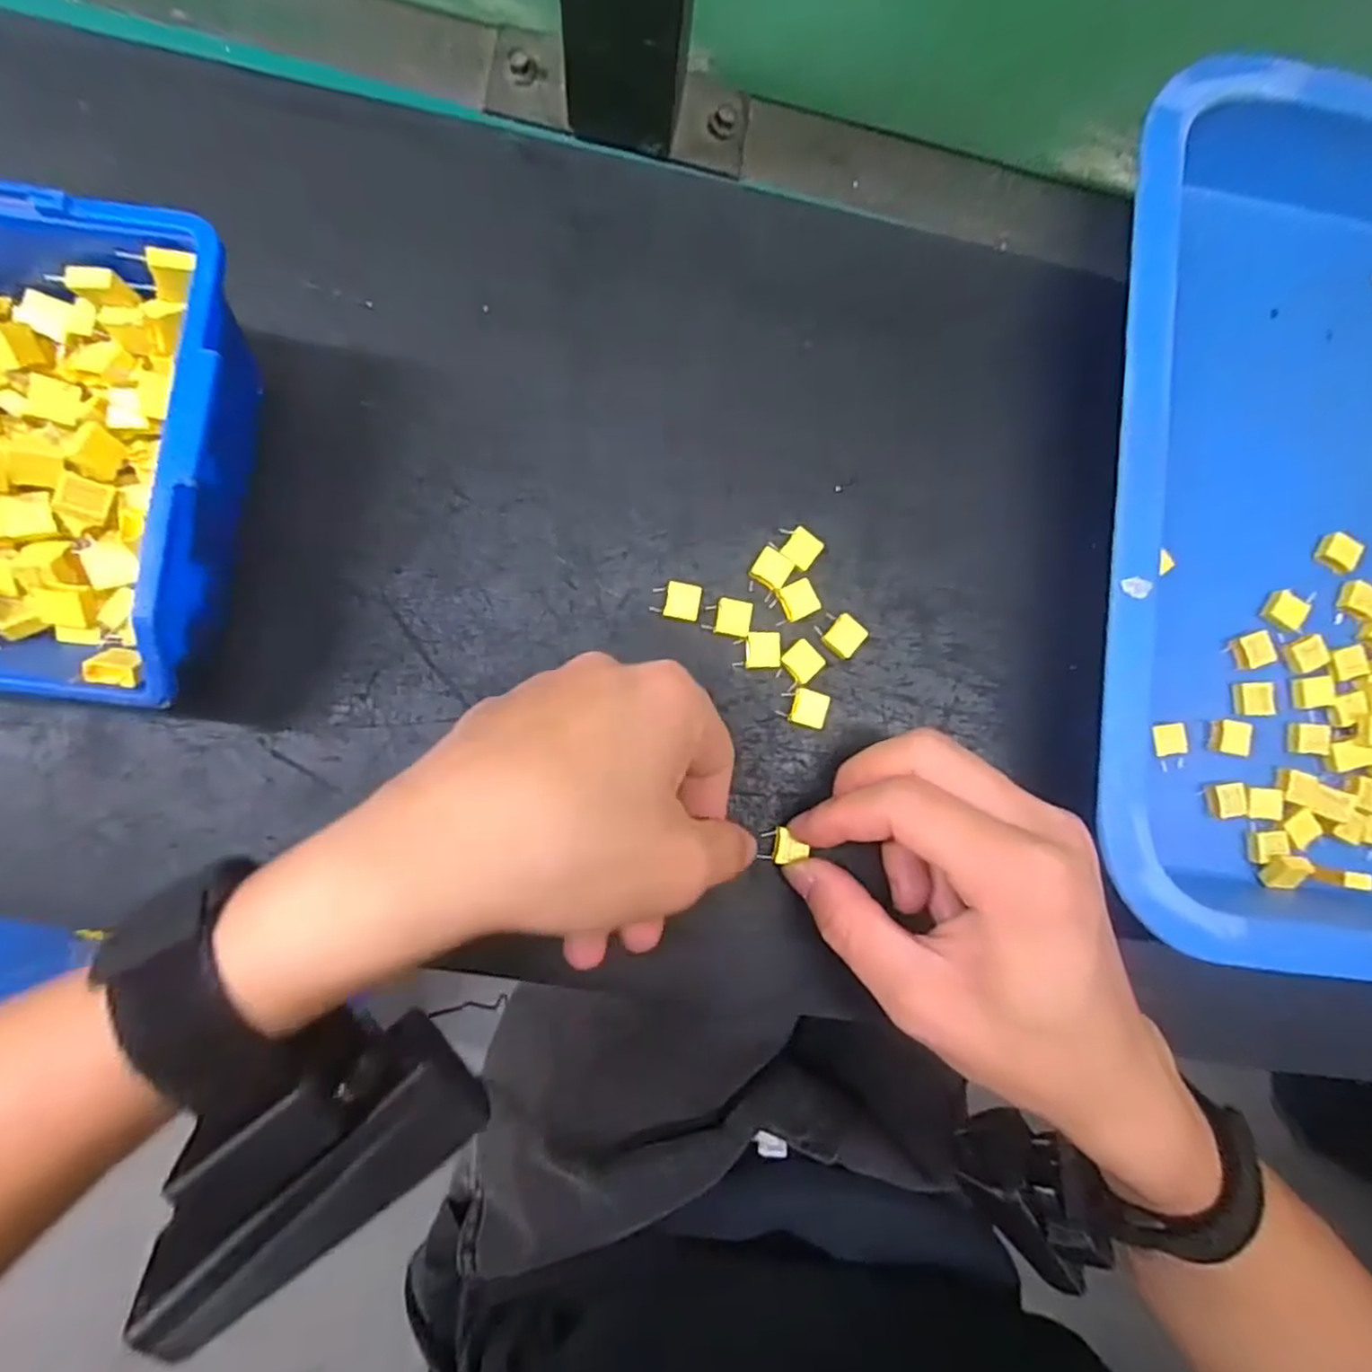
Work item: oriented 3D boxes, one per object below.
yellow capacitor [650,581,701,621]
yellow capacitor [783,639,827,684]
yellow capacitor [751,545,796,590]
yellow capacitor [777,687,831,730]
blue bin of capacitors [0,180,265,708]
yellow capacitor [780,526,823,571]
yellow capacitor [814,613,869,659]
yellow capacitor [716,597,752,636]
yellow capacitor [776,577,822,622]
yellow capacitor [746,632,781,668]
[{"bbox_3d":[-0.003,-0.032,0.266,0.018,0.005,0.014,8,83,-6],"label":"yellow capacitor"},{"bbox_3d":[0.044,-0.009,0.268,0.014,0.004,0.014,-39,90,-9],"label":"yellow capacitor"},{"bbox_3d":[0.033,-0.044,0.271,0.013,0.004,0.013,35,82,-2],"label":"yellow capacitor"},{"bbox_3d":[0.044,0.008,0.268,0.017,0.006,0.013,16,83,-5],"label":"yellow capacitor"},{"bbox_3d":[-0.194,-0.065,0.214,0.123,0.065,0.132,6,84,-6],"label":"blue bin of capacitors"},{"bbox_3d":[0.044,-0.052,0.273,0.013,0.005,0.013,36,82,-2],"label":"yellow capacitor"},{"bbox_3d":[0.059,-0.020,0.272,0.017,0.005,0.015,41,81,-1],"label":"yellow capacitor"},{"bbox_3d":[0.016,-0.026,0.267,0.017,0.004,0.013,11,83,-5],"label":"yellow capacitor"},{"bbox_3d":[0.043,-0.033,0.270,0.014,0.004,0.014,-25,88,-8],"label":"yellow capacitor"},{"bbox_3d":[0.029,-0.014,0.267,0.013,0.004,0.013,1,84,-6],"label":"yellow capacitor"}]

